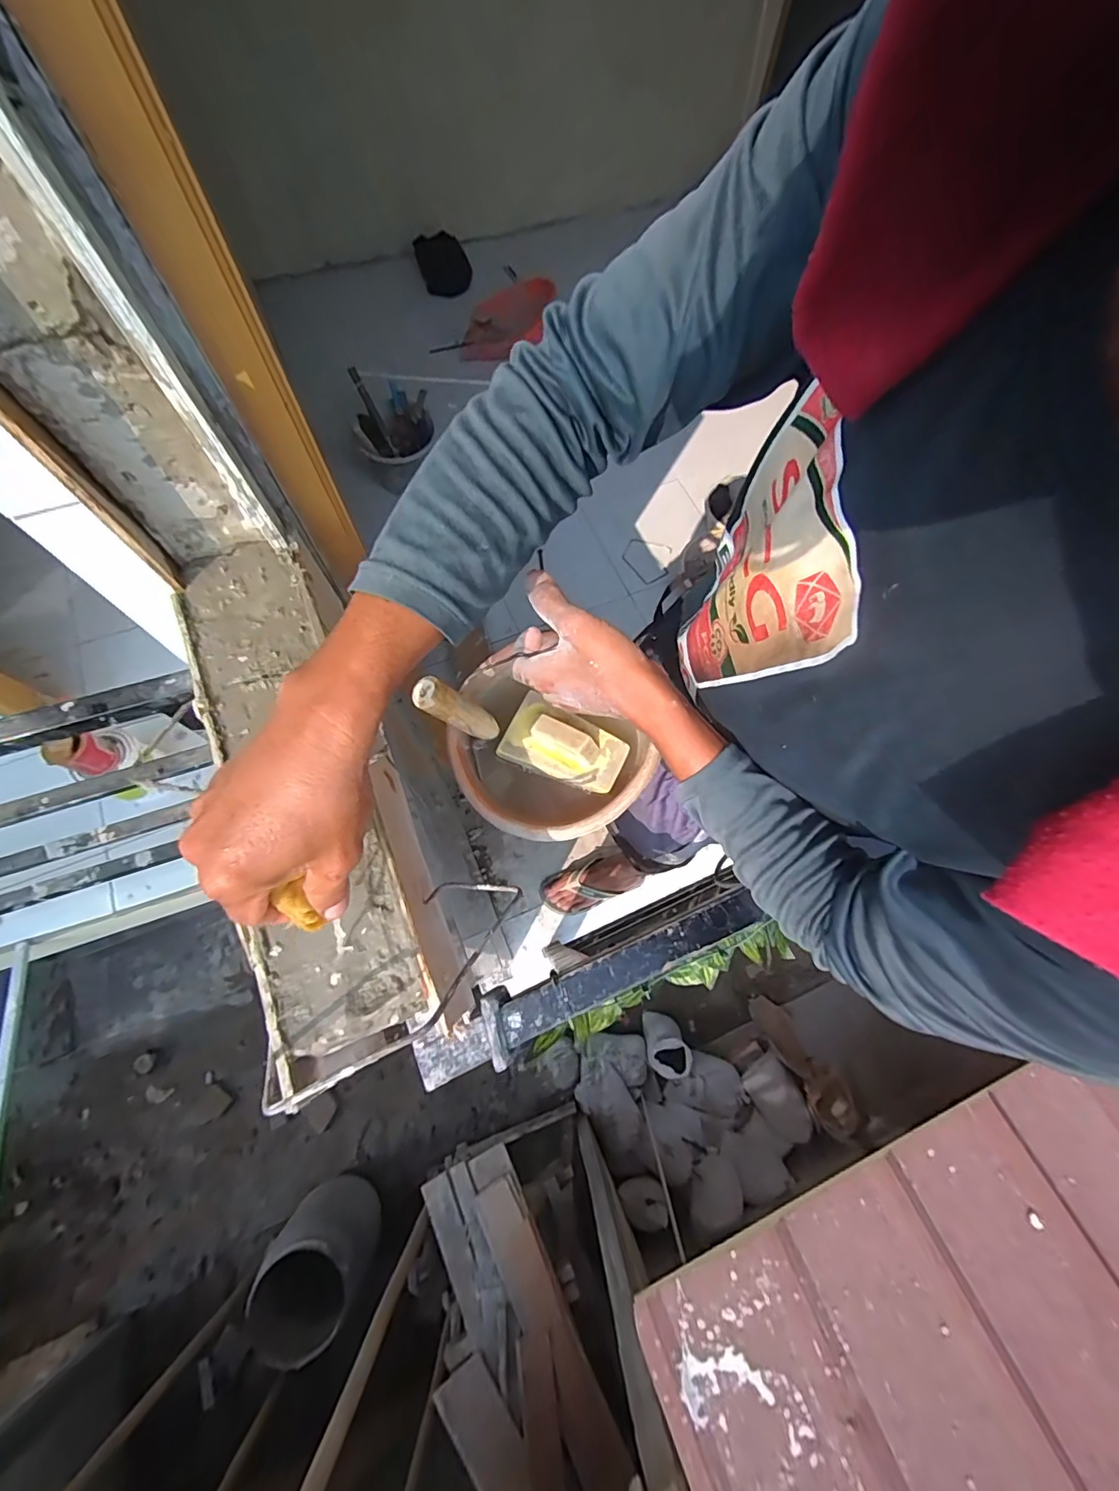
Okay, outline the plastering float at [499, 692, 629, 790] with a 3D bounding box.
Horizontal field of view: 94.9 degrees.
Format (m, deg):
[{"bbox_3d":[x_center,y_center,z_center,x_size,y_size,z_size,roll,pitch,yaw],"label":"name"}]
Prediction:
[{"bbox_3d":[0.006,-0.003,0.594,0.139,0.046,0.073,21,69,6],"label":"plastering float"}]

